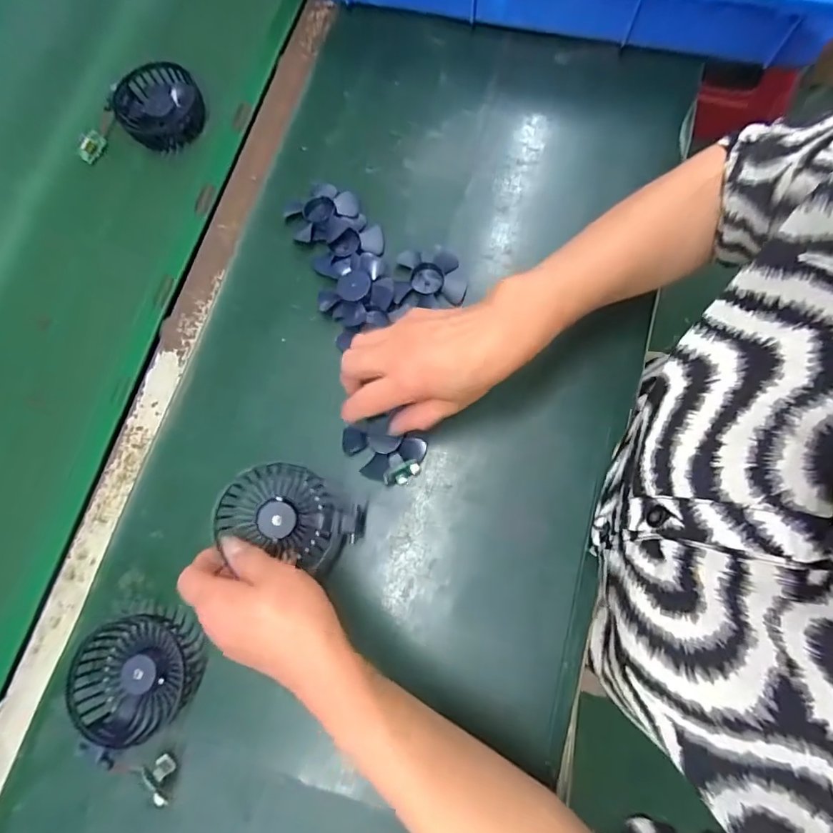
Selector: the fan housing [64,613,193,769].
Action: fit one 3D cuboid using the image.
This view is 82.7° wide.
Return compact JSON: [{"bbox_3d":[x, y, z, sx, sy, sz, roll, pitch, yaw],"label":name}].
[{"bbox_3d":[-0.222,0.205,0.369,0.084,0.023,0.091,0,77,0],"label":"fan housing"}]

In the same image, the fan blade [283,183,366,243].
[{"bbox_3d":[-0.090,-0.198,0.461,0.070,0.015,0.060,-22,78,-5],"label":"fan blade"}]

